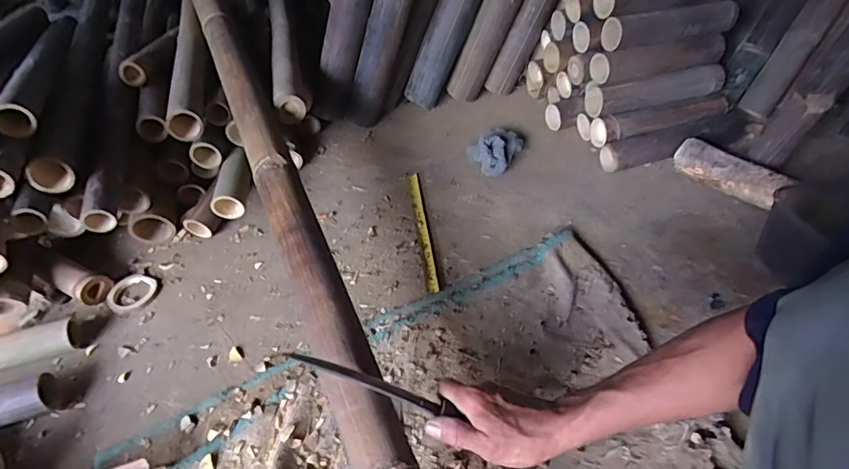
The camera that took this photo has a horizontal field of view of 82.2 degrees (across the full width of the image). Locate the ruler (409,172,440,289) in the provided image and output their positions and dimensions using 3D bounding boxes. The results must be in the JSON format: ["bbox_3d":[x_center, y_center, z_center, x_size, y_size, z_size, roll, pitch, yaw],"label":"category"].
[{"bbox_3d":[-0.002,-0.013,0.875,0.019,0.007,0.283,-9,47,-2],"label":"ruler"}]

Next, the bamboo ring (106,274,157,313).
[{"bbox_3d":[-0.496,0.099,0.823,0.077,0.016,0.077,-4,47,4],"label":"bamboo ring"}]

